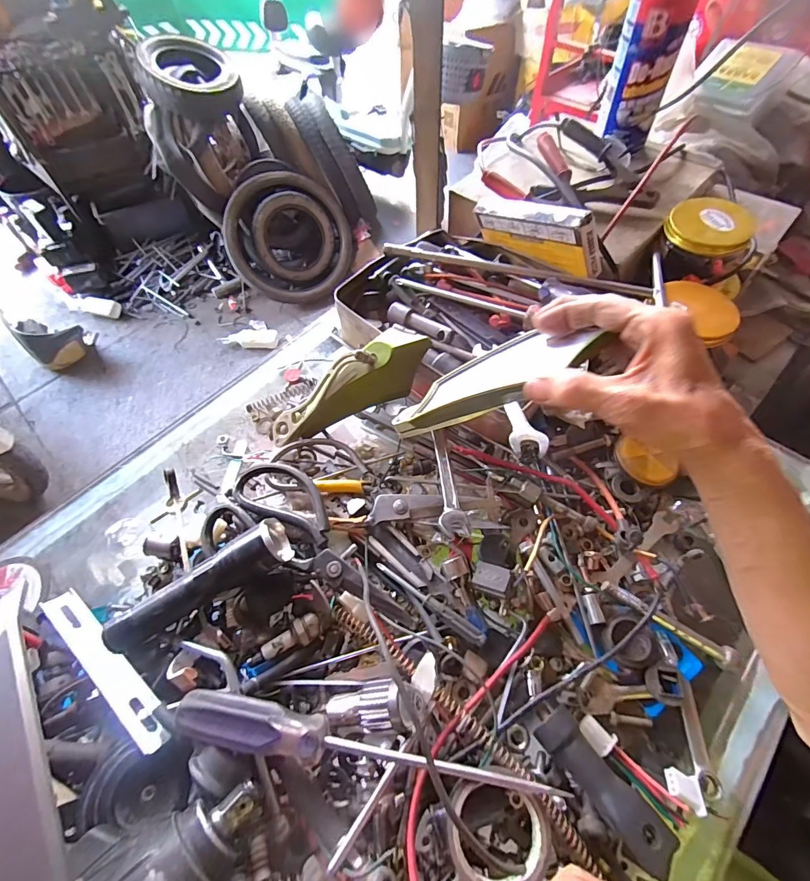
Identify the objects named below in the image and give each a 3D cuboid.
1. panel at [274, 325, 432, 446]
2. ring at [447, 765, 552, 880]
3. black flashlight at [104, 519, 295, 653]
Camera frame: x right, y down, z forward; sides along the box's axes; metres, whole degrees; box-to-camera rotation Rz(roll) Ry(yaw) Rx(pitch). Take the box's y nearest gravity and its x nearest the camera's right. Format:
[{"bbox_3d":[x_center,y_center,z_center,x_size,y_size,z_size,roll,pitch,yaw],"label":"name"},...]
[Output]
[{"bbox_3d":[-0.054,-0.049,0.376,0.168,0.055,0.049,-33,62,5],"label":"panel"},{"bbox_3d":[0.052,0.216,0.229,0.053,0.016,0.051,-1,59,1],"label":"ring"},{"bbox_3d":[-0.153,0.110,0.303,0.144,0.032,0.031,-31,62,0],"label":"black flashlight"}]

